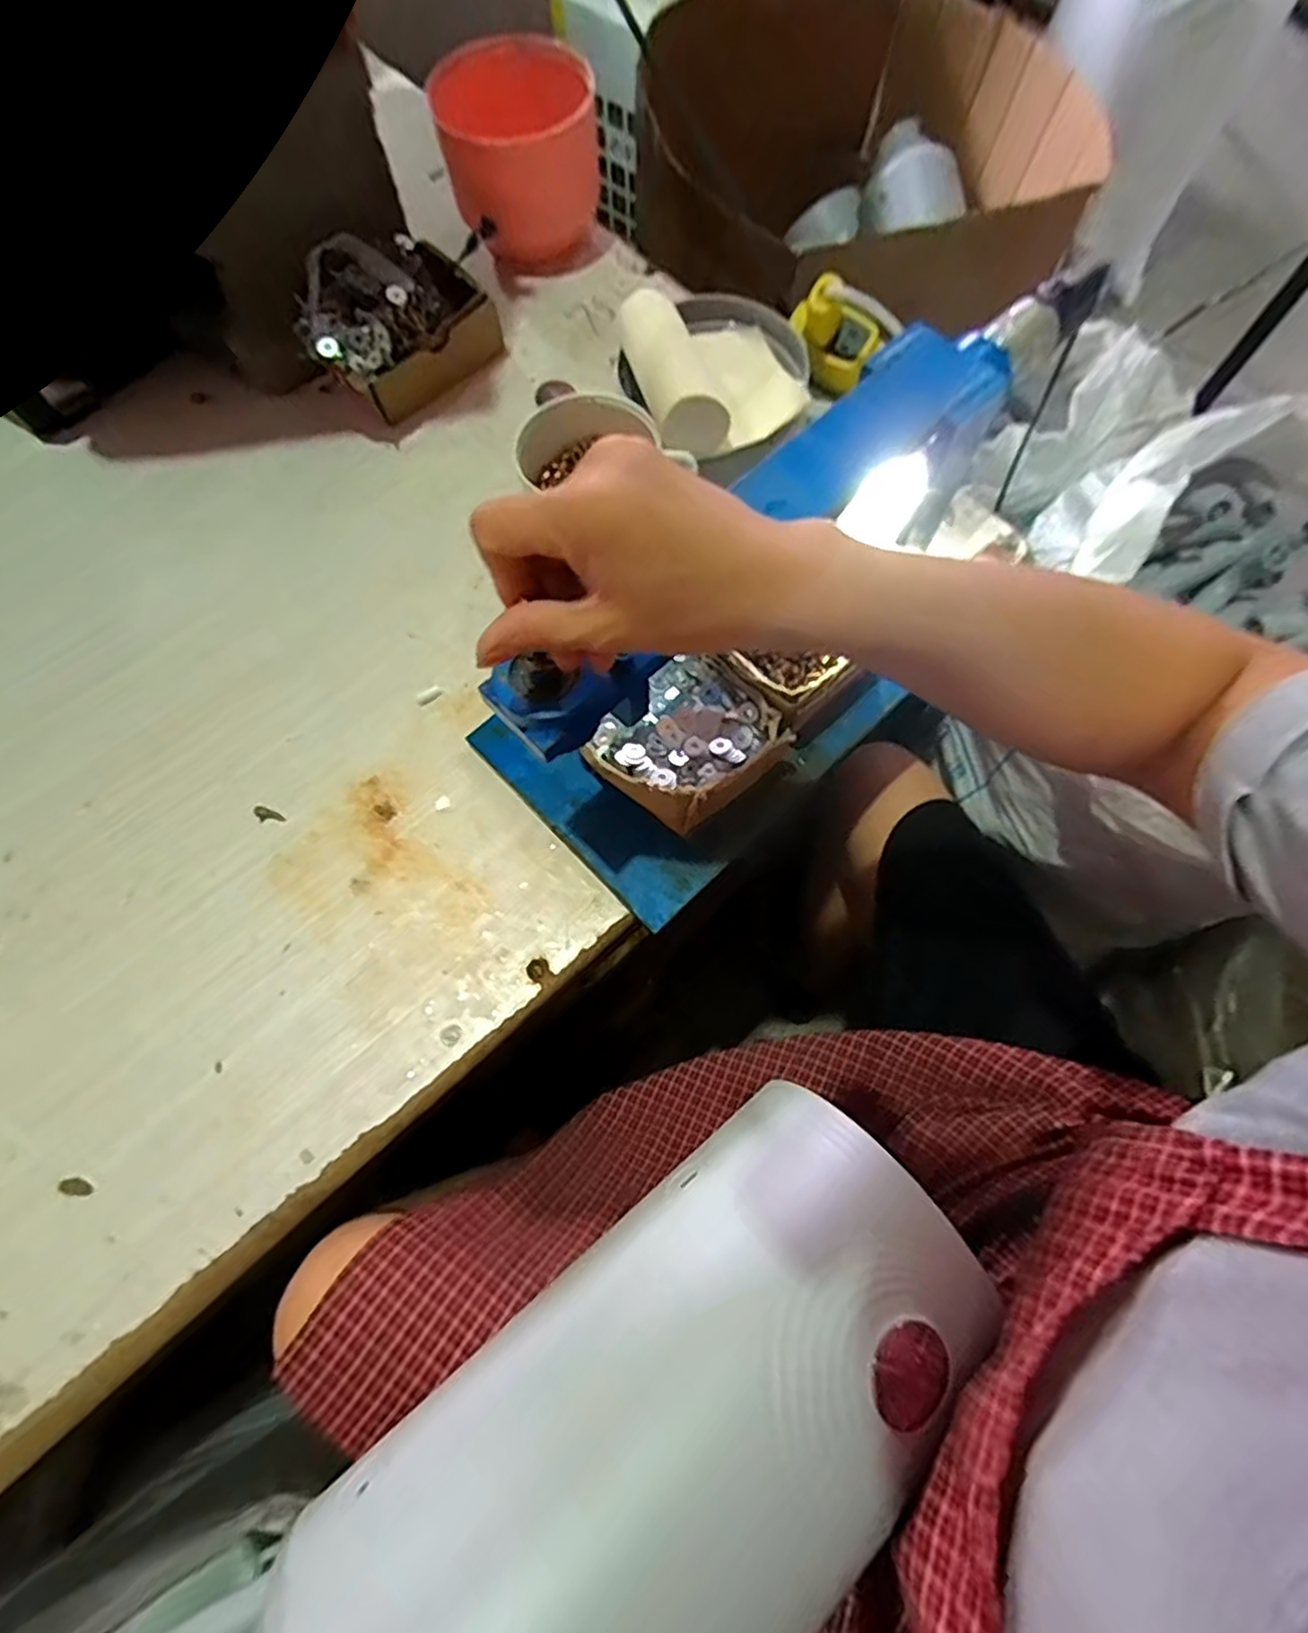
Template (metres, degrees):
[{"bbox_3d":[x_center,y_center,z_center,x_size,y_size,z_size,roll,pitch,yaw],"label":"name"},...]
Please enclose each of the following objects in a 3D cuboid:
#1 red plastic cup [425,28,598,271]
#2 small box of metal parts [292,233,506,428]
[{"bbox_3d":[-0.123,-0.609,0.662,0.137,0.122,0.128,0,71,1],"label":"red plastic cup"},{"bbox_3d":[-0.219,-0.424,0.610,0.165,0.103,0.076,-42,75,-13],"label":"small box of metal parts"}]

